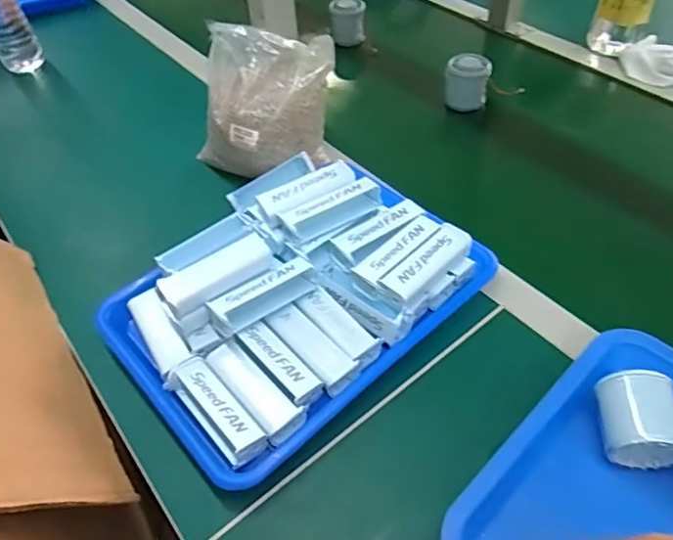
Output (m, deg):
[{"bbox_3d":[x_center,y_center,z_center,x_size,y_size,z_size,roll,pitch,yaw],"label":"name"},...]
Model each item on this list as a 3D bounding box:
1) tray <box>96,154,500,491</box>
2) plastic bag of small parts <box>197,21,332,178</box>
[{"bbox_3d":[-0.046,0.015,0.529,0.312,0.081,0.251,-36,56,-25],"label":"tray"},{"bbox_3d":[-0.090,-0.191,0.645,0.153,0.140,0.118,22,53,21],"label":"plastic bag of small parts"}]

